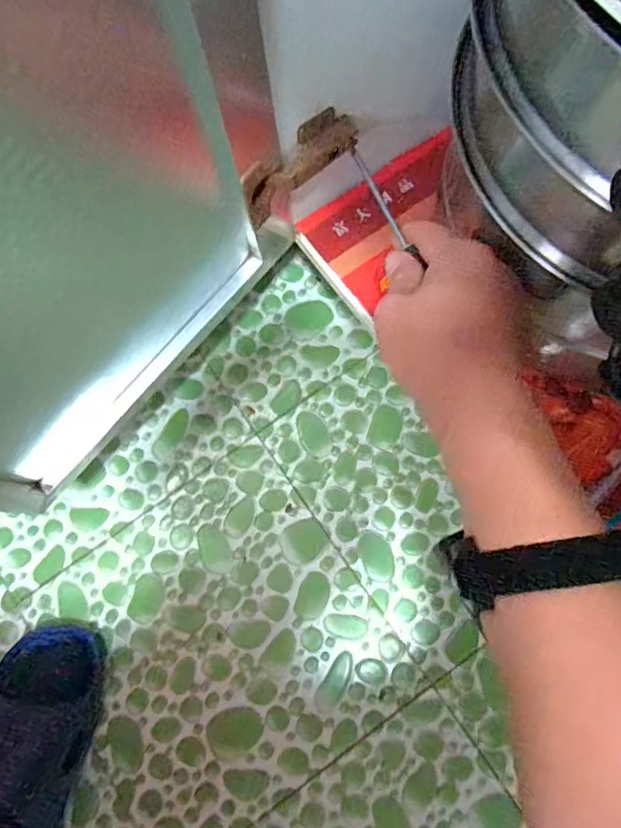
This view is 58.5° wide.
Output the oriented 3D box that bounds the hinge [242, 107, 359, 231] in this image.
[{"bbox_3d":[-0.010,-0.185,0.410,0.099,0.061,0.023,-39,79,5],"label":"hinge"}]

